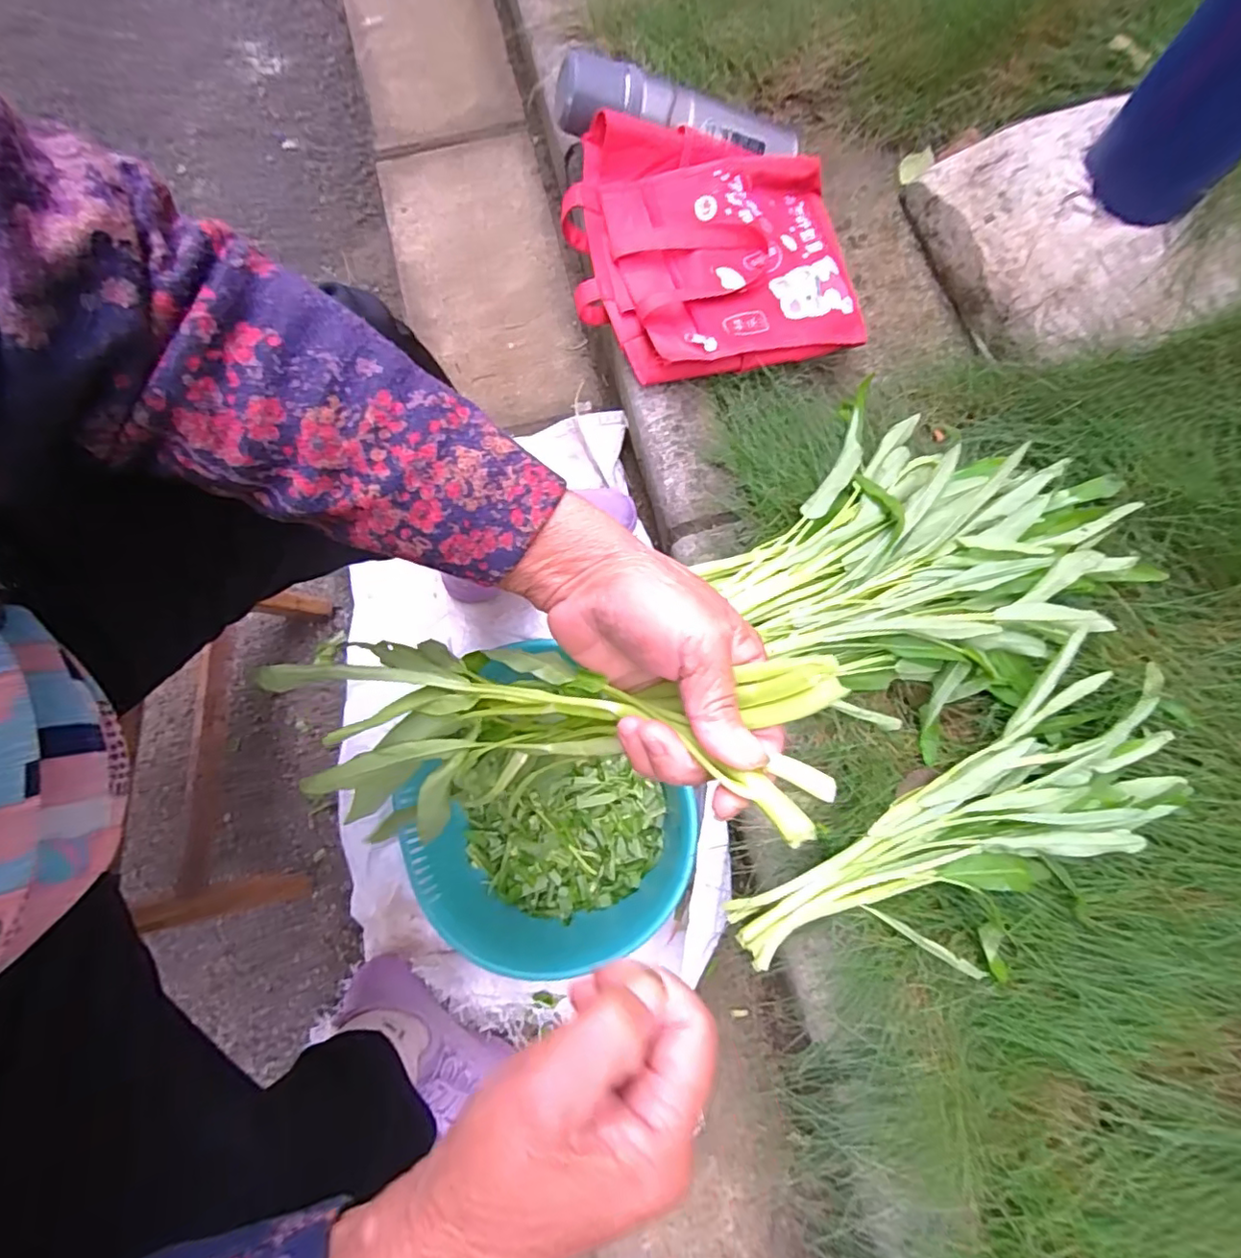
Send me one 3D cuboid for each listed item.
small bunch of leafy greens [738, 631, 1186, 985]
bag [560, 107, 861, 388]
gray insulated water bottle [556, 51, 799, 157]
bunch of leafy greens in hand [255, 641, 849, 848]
[{"bbox_3d":[0.312,0.182,0.518,0.445,0.053,0.169,-32,78,-5],"label":"small bunch of leafy greens"},{"bbox_3d":[0.102,-0.411,0.631,0.305,0.075,0.271,-11,77,-1],"label":"bag"},{"bbox_3d":[0.070,-0.576,0.653,0.285,0.057,0.063,-4,76,-18],"label":"gray insulated water bottle"},{"bbox_3d":[-0.058,0.055,0.286,0.287,0.085,0.083,-6,75,28],"label":"bunch of leafy greens in hand"}]

